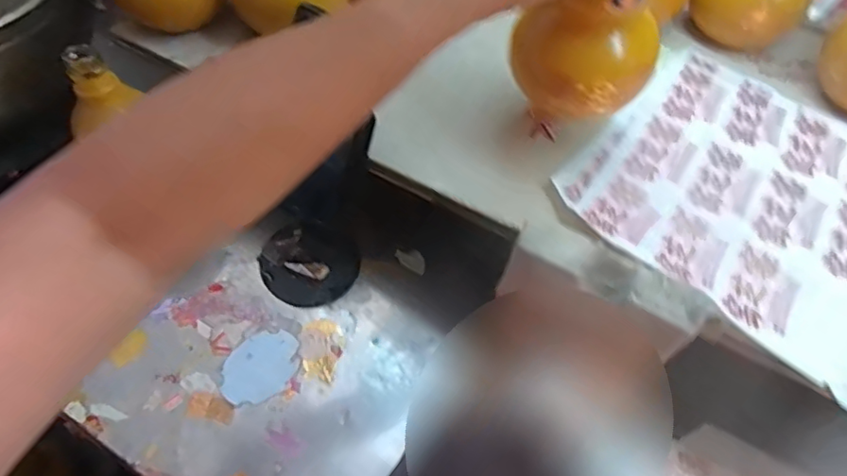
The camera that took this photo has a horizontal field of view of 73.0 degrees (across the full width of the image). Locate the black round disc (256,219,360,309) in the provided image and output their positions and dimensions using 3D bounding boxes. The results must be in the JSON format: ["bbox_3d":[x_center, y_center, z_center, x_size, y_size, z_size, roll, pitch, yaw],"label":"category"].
[{"bbox_3d":[-0.109,0.022,0.541,0.087,0.013,0.085,1,56,-2],"label":"black round disc"}]

